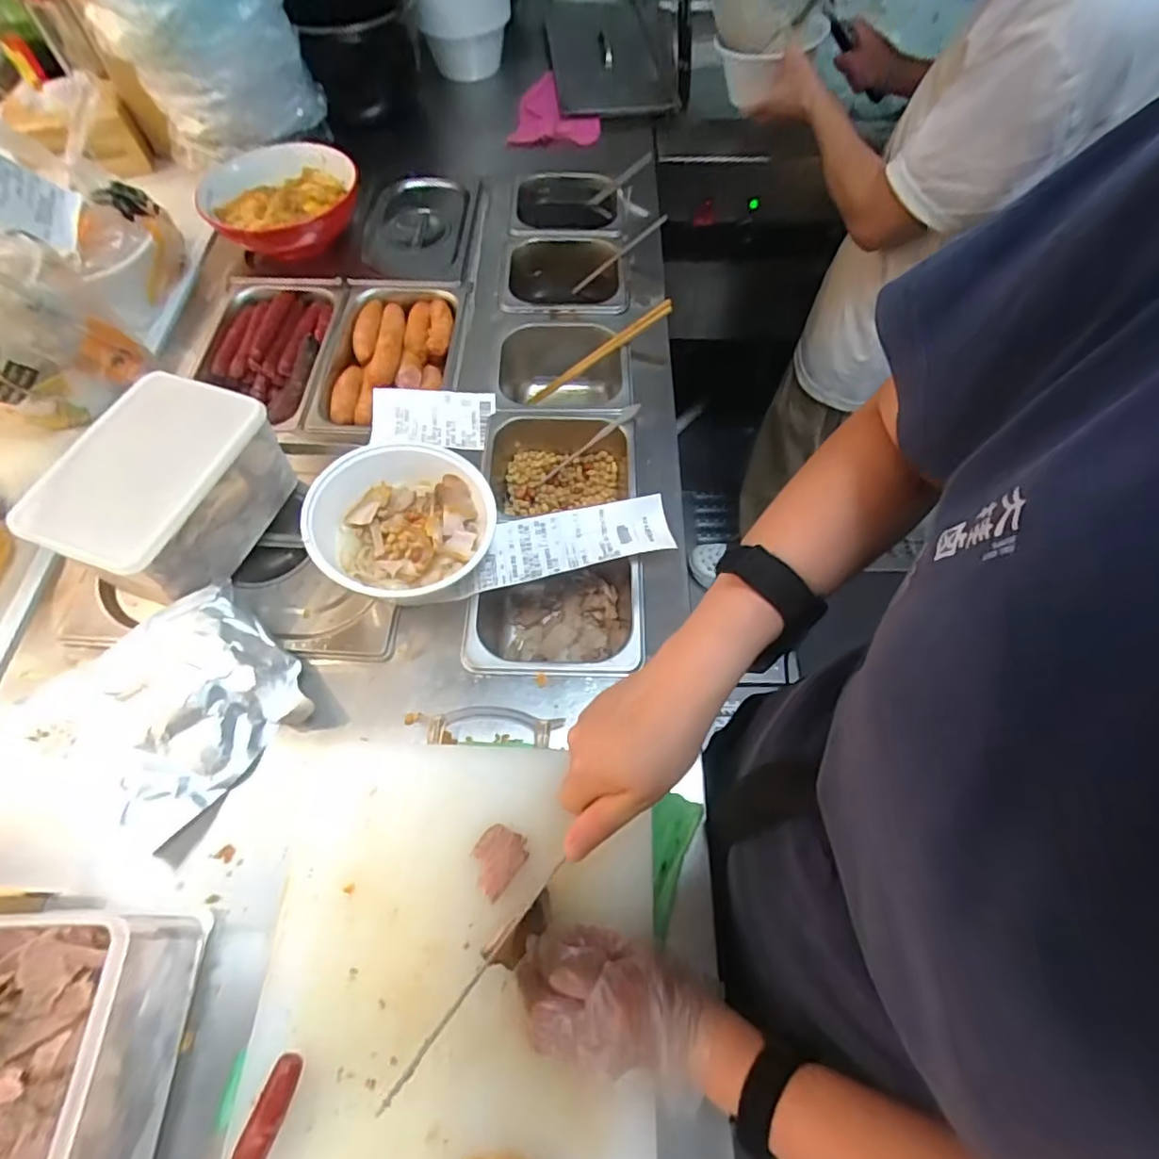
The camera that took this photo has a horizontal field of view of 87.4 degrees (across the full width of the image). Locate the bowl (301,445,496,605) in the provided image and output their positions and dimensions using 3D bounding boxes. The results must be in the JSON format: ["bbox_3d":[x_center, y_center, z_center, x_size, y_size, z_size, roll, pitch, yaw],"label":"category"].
[{"bbox_3d":[-0.163,-0.043,0.580,0.157,0.100,0.152,0,60,0],"label":"bowl"}]

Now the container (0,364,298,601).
[{"bbox_3d":[-0.391,-0.078,0.588,0.124,0.127,0.194,16,61,9],"label":"container"}]

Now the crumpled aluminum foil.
[{"bbox_3d":[-0.357,0.114,0.521,0.169,0.059,0.200,40,67,21],"label":"crumpled aluminum foil"}]

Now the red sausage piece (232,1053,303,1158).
[{"bbox_3d":[-0.201,0.350,0.381,0.020,0.019,0.082,19,61,11],"label":"red sausage piece"}]

